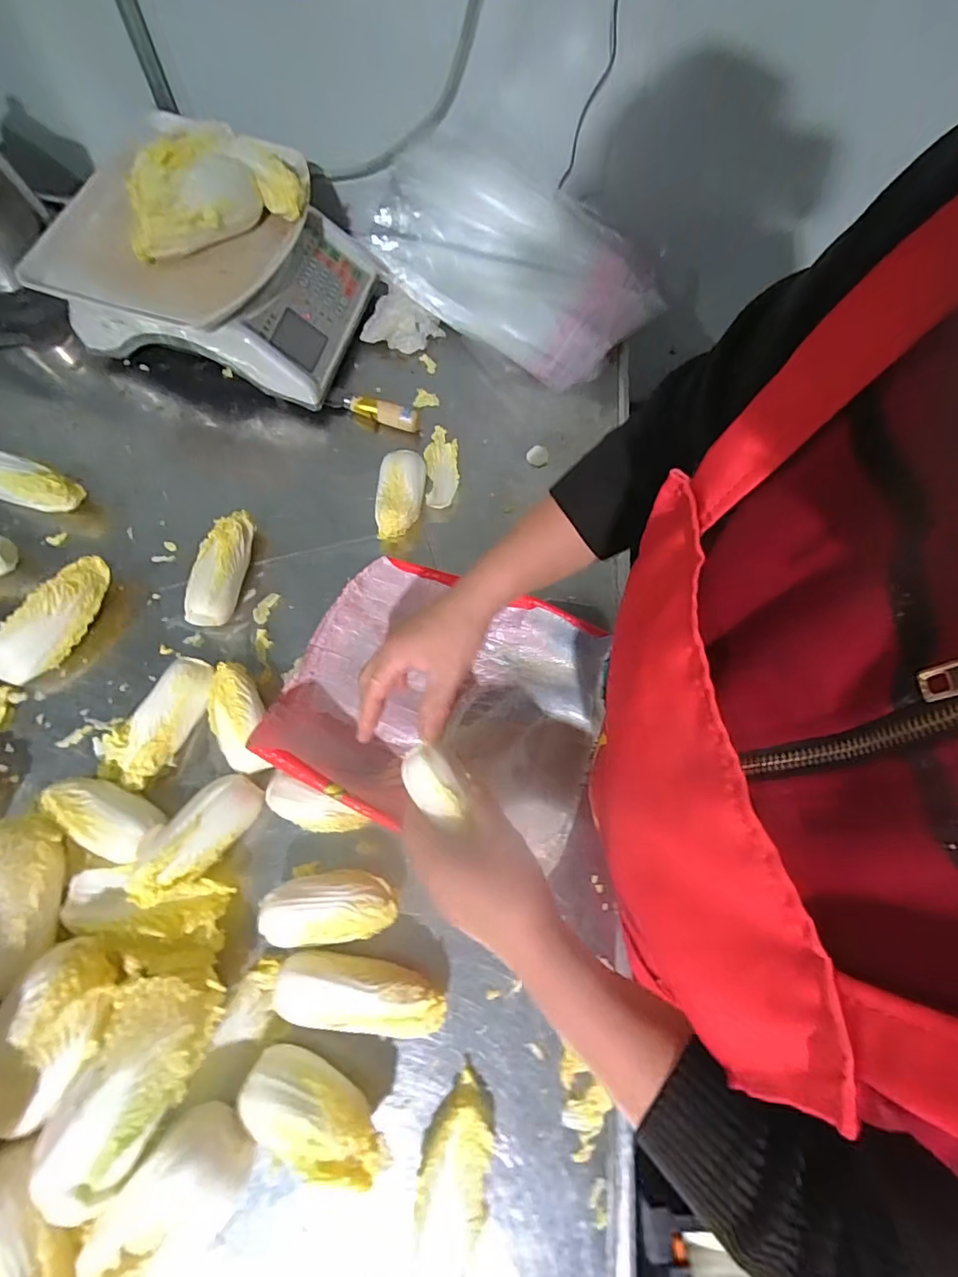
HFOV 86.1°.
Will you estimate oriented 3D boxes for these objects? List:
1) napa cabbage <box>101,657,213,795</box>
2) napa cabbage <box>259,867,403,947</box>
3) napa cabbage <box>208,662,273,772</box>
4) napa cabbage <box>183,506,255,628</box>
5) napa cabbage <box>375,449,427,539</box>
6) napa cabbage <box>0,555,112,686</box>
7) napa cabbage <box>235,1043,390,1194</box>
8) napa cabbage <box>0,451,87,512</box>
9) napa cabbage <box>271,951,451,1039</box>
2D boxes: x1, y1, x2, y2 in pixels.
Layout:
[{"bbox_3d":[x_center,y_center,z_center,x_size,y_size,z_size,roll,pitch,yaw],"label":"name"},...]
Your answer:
[{"bbox_3d":[-0.296,0.074,0.471,0.061,0.045,0.122,24,72,6],"label":"napa cabbage"},{"bbox_3d":[-0.121,0.222,0.424,0.105,0.052,0.056,-5,72,-6],"label":"napa cabbage"},{"bbox_3d":[-0.219,0.073,0.475,0.050,0.047,0.109,-28,75,-13],"label":"napa cabbage"},{"bbox_3d":[-0.258,-0.071,0.525,0.043,0.044,0.121,6,71,0],"label":"napa cabbage"},{"bbox_3d":[-0.086,-0.158,0.570,0.049,0.034,0.098,3,71,-1],"label":"napa cabbage"},{"bbox_3d":[-0.409,-0.018,0.499,0.051,0.043,0.132,35,73,10],"label":"napa cabbage"},{"bbox_3d":[-0.117,0.347,0.371,0.112,0.042,0.051,23,71,4],"label":"napa cabbage"},{"bbox_3d":[-0.488,-0.167,0.553,0.120,0.049,0.049,18,71,4],"label":"napa cabbage"},{"bbox_3d":[-0.091,0.278,0.401,0.130,0.054,0.046,10,71,-1],"label":"napa cabbage"}]

